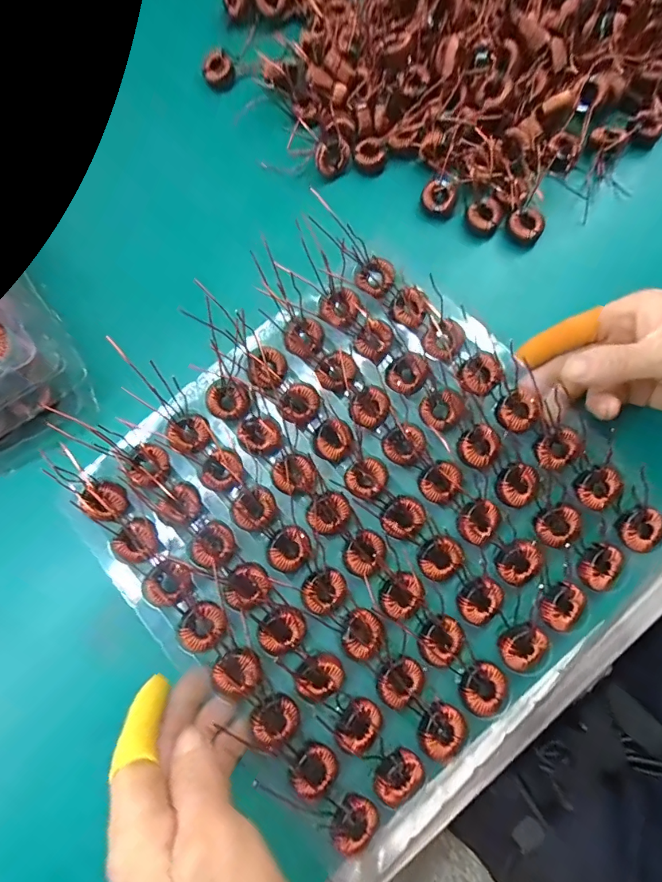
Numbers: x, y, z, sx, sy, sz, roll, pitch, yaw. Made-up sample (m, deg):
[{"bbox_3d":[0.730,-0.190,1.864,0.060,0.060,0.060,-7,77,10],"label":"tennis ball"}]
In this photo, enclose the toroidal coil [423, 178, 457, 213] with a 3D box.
[{"bbox_3d":[0.082,-0.187,0.332,0.024,0.008,0.021,38,80,8],"label":"toroidal coil"}]

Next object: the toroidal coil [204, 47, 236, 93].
[{"bbox_3d":[-0.092,-0.307,0.361,0.026,0.010,0.028,0,77,0],"label":"toroidal coil"}]

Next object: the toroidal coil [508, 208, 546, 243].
[{"bbox_3d":[0.147,-0.163,0.331,0.025,0.012,0.019,34,81,8],"label":"toroidal coil"}]

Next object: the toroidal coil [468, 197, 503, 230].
[{"bbox_3d":[0.118,-0.172,0.331,0.022,0.006,0.022,0,77,0],"label":"toroidal coil"}]

